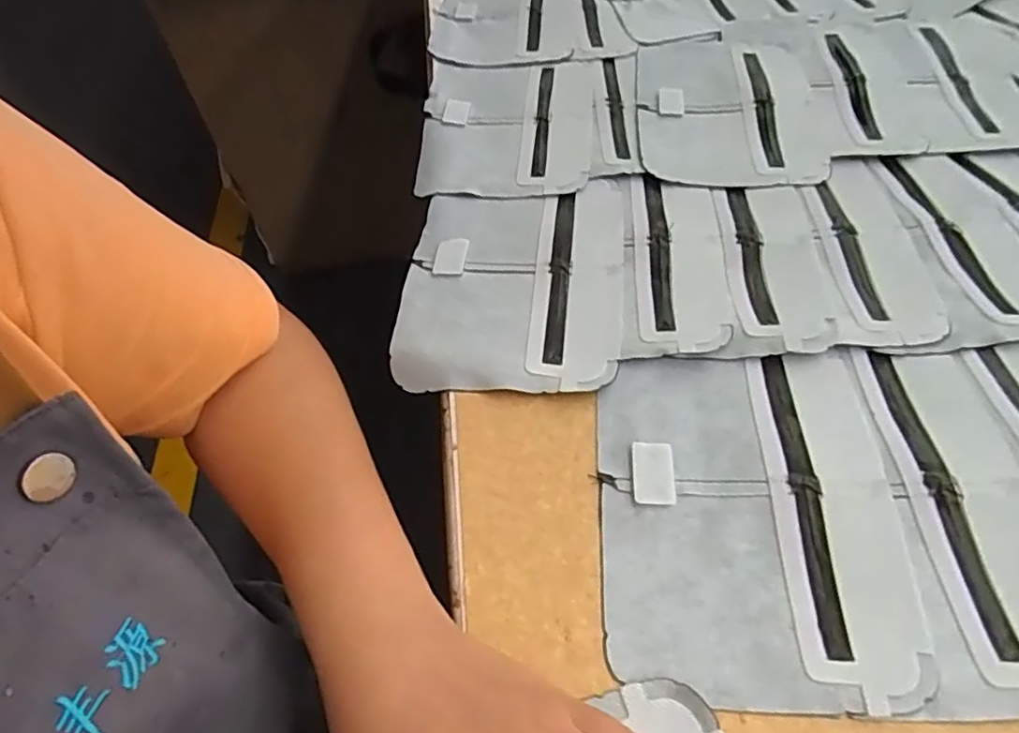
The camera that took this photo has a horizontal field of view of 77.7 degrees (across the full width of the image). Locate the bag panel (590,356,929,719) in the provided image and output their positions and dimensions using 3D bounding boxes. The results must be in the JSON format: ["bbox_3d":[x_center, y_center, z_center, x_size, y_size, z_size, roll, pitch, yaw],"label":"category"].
[{"bbox_3d":[0.108,0.063,0.292,0.126,0.004,0.167,1,52,5],"label":"bag panel"}]

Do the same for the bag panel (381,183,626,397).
[{"bbox_3d":[0.002,-0.056,0.386,0.128,0.008,0.167,2,52,7],"label":"bag panel"}]

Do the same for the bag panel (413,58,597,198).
[{"bbox_3d":[0.000,-0.194,0.493,0.134,0.010,0.181,-1,52,4],"label":"bag panel"}]

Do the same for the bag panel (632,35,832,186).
[{"bbox_3d":[0.167,-0.205,0.487,0.130,0.010,0.193,4,53,8],"label":"bag panel"}]

